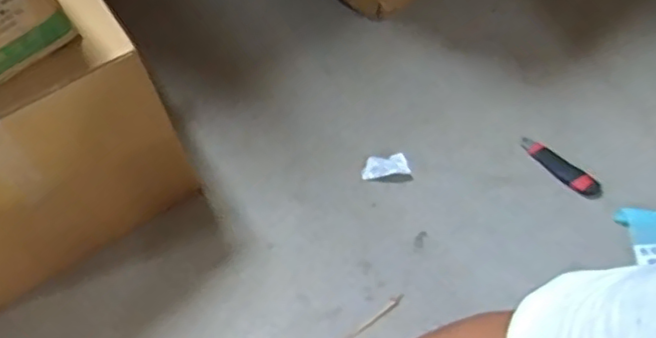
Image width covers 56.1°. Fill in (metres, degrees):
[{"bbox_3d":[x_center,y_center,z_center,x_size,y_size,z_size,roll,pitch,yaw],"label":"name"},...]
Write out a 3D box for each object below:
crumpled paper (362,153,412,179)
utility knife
[{"bbox_3d":[0.109,-0.005,1.165,0.087,0.020,0.038,-7,64,-2],"label":"crumpled paper"},{"bbox_3d":[0.430,-0.004,1.142,0.043,0.014,0.164,-42,70,-17],"label":"utility knife"}]

